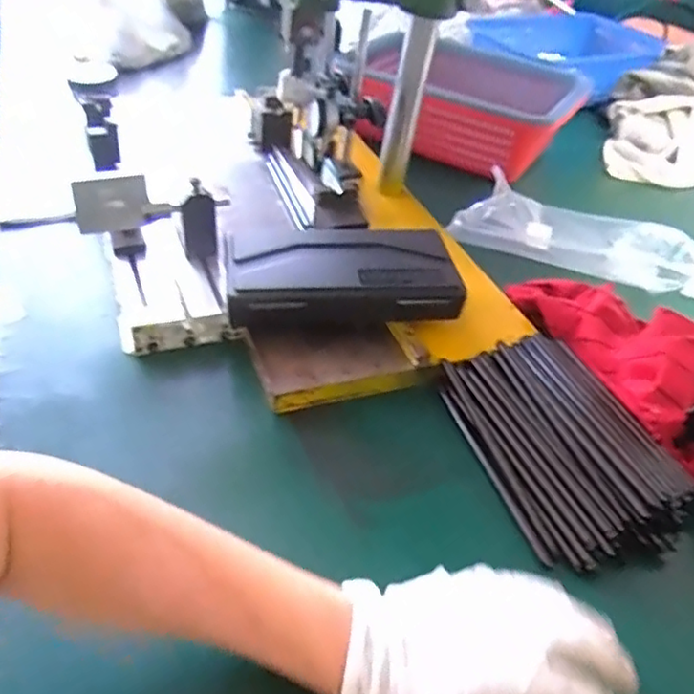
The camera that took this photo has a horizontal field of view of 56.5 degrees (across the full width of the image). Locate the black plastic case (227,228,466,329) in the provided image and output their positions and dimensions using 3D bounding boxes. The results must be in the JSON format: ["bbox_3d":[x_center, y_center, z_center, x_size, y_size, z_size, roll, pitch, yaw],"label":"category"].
[{"bbox_3d":[-0.006,-0.054,0.576,0.192,0.065,0.104,-2,41,-11],"label":"black plastic case"}]

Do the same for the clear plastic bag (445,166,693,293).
[{"bbox_3d":[0.262,-0.136,0.736,0.257,0.046,0.143,19,42,13],"label":"clear plastic bag"}]

